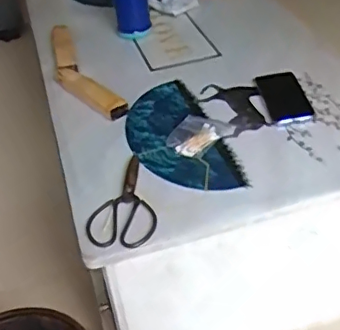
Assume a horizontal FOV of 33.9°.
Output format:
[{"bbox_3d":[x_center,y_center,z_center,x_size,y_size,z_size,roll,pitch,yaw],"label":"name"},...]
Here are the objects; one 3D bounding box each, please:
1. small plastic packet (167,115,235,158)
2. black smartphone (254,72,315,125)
[{"bbox_3d":[0.046,-0.054,0.952,0.118,0.016,0.078,-35,46,-30],"label":"small plastic packet"},{"bbox_3d":[0.206,-0.125,1.013,0.075,0.006,0.167,-7,38,0],"label":"black smartphone"}]

